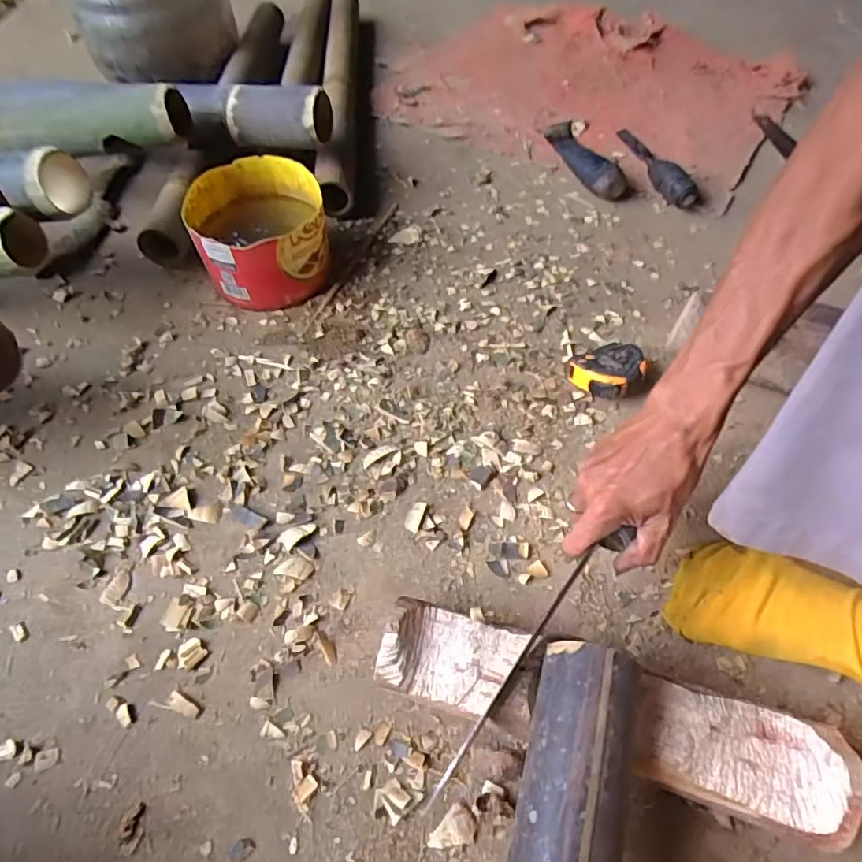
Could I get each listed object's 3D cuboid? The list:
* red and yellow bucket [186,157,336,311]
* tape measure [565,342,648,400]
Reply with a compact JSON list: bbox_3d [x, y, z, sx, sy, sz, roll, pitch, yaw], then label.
[{"bbox_3d":[-0.203,-0.236,0.687,0.153,0.098,0.155,-17,57,-10],"label":"red and yellow bucket"},{"bbox_3d":[0.182,-0.060,0.591,0.074,0.036,0.060,-6,56,-2],"label":"tape measure"}]

